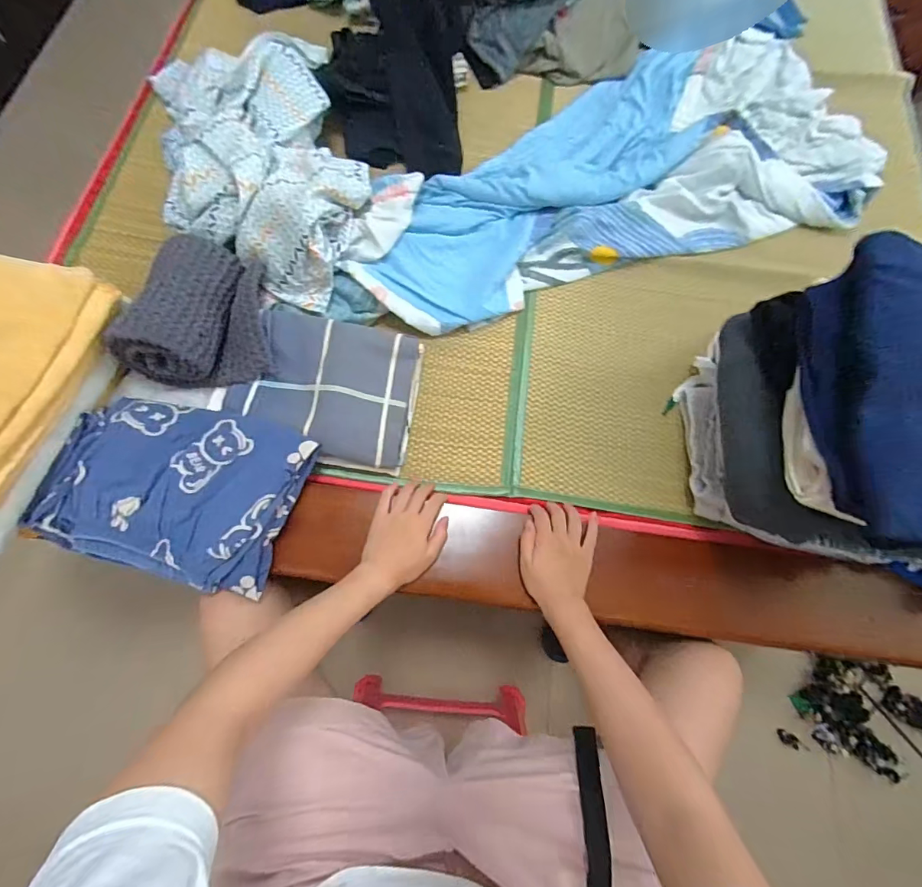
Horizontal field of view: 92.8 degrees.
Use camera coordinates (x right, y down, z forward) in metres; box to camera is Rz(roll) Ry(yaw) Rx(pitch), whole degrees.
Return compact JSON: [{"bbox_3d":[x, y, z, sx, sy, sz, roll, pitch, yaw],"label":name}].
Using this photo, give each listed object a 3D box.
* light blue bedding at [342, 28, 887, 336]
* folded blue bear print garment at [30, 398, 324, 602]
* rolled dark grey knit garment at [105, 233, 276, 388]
[{"bbox_3d":[0.255,-0.496,0.776,0.946,0.079,0.461,-16,74,-7],"label":"light blue bedding"},{"bbox_3d":[-0.344,0.049,0.535,0.276,0.051,0.208,16,73,3],"label":"folded blue bear print garment"},{"bbox_3d":[-0.355,-0.183,0.597,0.179,0.090,0.189,-2,73,-3],"label":"rolled dark grey knit garment"}]

